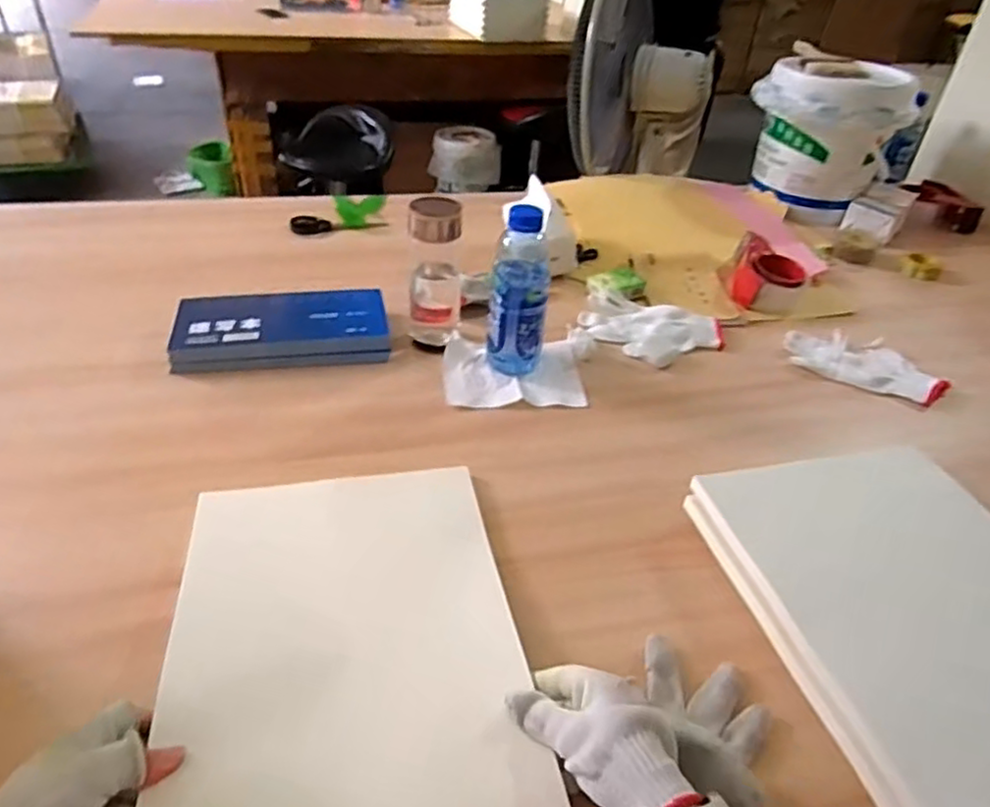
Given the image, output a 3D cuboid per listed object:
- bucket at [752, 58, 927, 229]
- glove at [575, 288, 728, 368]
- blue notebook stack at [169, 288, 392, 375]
[{"bbox_3d":[0.641,-0.517,1.322,0.266,0.242,0.218,21,41,20],"label":"bucket"},{"bbox_3d":[0.215,-0.105,0.950,0.193,0.020,0.137,19,40,18],"label":"glove"},{"bbox_3d":[-0.270,-0.098,0.868,0.257,0.041,0.130,-5,39,-12],"label":"blue notebook stack"}]

